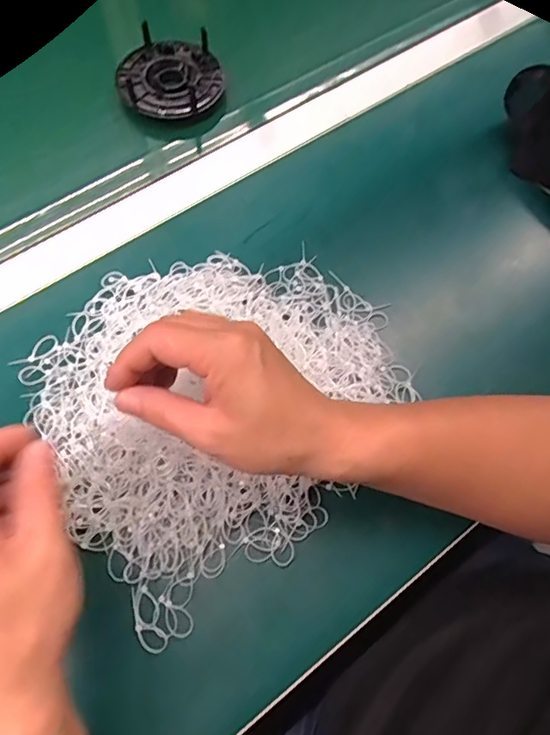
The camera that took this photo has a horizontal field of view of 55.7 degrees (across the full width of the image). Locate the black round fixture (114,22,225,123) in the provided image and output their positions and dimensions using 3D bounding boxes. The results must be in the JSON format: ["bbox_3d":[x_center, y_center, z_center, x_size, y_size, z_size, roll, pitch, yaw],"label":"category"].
[{"bbox_3d":[-0.101,-0.276,0.496,0.096,0.034,0.095,1,68,-2],"label":"black round fixture"}]

